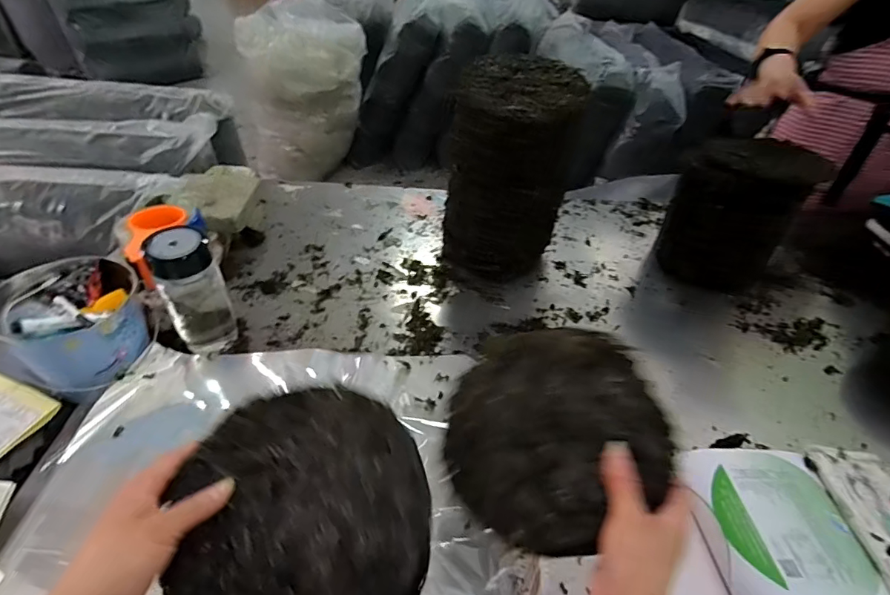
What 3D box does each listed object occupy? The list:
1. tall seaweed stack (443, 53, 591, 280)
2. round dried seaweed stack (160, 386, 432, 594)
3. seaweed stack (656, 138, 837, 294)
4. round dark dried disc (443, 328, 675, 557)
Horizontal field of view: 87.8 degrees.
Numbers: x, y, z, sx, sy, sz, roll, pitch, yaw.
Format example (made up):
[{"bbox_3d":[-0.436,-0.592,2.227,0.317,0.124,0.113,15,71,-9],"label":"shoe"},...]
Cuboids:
[{"bbox_3d":[0.105,-0.207,0.782,0.184,0.305,0.181,11,42,6],"label":"tall seaweed stack"},{"bbox_3d":[-0.109,0.172,0.368,0.187,0.020,0.202,2,55,-3],"label":"round dried seaweed stack"},{"bbox_3d":[0.500,-0.145,0.821,0.159,0.233,0.154,5,42,0],"label":"seaweed stack"},{"bbox_3d":[0.098,0.120,0.425,0.194,0.018,0.179,-7,58,11],"label":"round dark dried disc"}]

